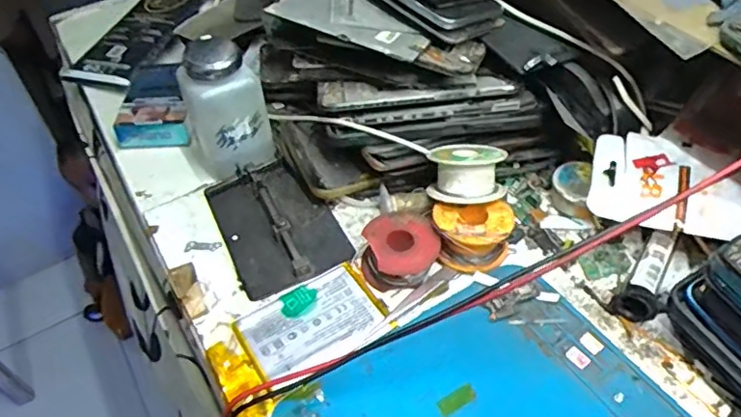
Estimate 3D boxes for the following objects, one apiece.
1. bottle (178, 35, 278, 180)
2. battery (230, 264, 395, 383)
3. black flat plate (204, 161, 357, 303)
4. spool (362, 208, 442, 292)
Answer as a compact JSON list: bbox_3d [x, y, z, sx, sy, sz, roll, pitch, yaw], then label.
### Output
[{"bbox_3d":[-0.112,-0.075,0.445,0.063,0.095,0.055,-15,49,-9],"label":"bottle"},{"bbox_3d":[-0.036,0.072,0.369,0.083,0.008,0.060,-26,51,-18],"label":"battery"},{"bbox_3d":[-0.070,0.009,0.427,0.078,0.013,0.116,-22,50,-15],"label":"black flat plate"},{"bbox_3d":[0.018,0.025,0.394,0.050,0.026,0.050,-2,48,2],"label":"spool"}]

